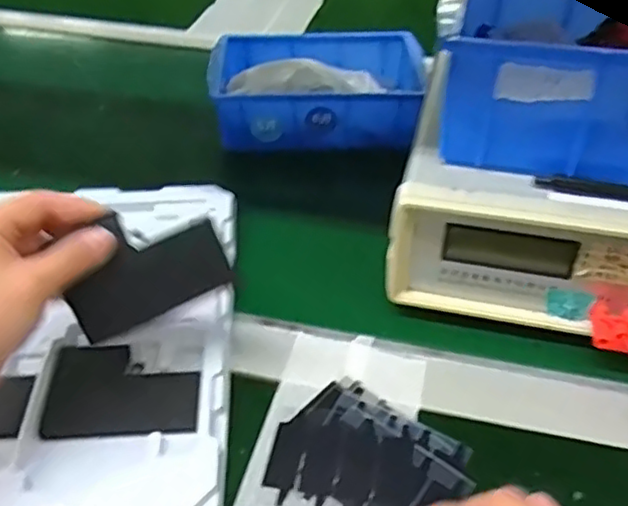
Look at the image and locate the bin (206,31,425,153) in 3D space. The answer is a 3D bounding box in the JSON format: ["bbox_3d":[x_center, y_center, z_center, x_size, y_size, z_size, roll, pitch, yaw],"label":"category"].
[{"bbox_3d":[0.004,-0.160,0.656,0.203,0.066,0.143,1,42,0],"label":"bin"}]

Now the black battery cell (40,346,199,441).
[{"bbox_3d":[-0.115,0.084,0.405,0.091,0.008,0.066,-1,40,-2],"label":"black battery cell"}]

